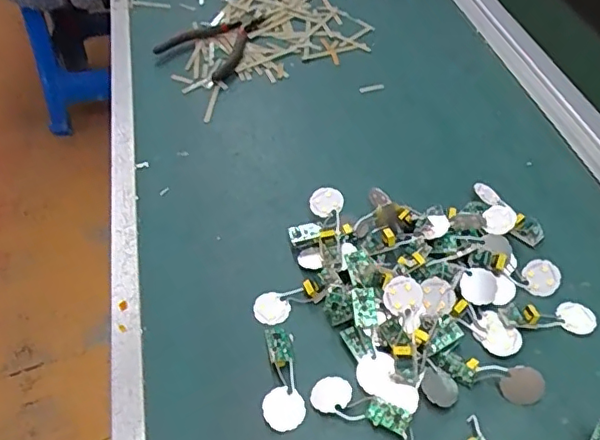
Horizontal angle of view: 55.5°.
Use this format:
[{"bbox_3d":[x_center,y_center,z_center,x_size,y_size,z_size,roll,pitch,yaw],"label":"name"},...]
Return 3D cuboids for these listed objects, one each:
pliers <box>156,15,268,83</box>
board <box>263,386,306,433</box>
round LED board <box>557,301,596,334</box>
[{"bbox_3d":[-0.084,-0.202,0.626,0.090,0.027,0.127,21,54,21],"label":"pliers"},{"bbox_3d":[-0.009,0.114,0.343,0.024,0.004,0.025,5,68,-12],"label":"board"},{"bbox_3d":[0.186,0.065,0.382,0.024,0.004,0.024,-2,49,2],"label":"round LED board"}]

